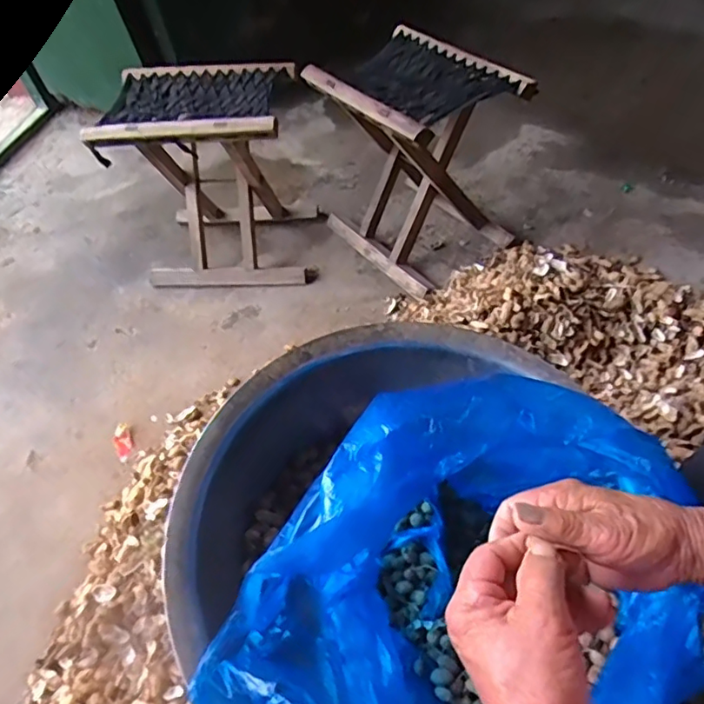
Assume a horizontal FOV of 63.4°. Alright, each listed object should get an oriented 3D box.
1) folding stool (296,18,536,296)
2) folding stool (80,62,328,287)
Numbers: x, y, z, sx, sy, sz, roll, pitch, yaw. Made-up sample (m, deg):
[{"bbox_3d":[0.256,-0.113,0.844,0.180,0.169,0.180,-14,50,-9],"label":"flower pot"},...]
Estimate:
[{"bbox_3d":[0.118,-0.350,1.070,0.246,0.349,0.331,-31,58,-18],"label":"folding stool"},{"bbox_3d":[-0.250,-0.326,1.098,0.331,0.355,0.252,-1,54,3],"label":"folding stool"}]

